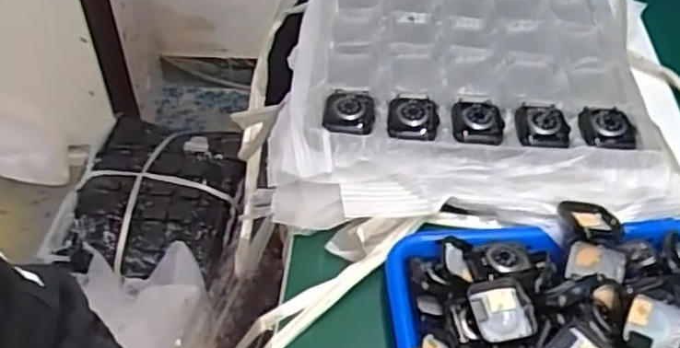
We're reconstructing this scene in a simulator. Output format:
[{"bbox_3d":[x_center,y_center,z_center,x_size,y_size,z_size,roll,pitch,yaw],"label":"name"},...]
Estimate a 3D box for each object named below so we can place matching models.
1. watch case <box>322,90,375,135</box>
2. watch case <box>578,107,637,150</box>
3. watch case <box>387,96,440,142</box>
[{"bbox_3d":[0.007,-0.049,0.516,0.038,0.008,0.046,3,45,2],"label":"watch case"},{"bbox_3d":[0.204,-0.037,0.509,0.038,0.007,0.046,-1,45,-1],"label":"watch case"},{"bbox_3d":[0.056,-0.044,0.513,0.038,0.005,0.046,3,45,2],"label":"watch case"}]

